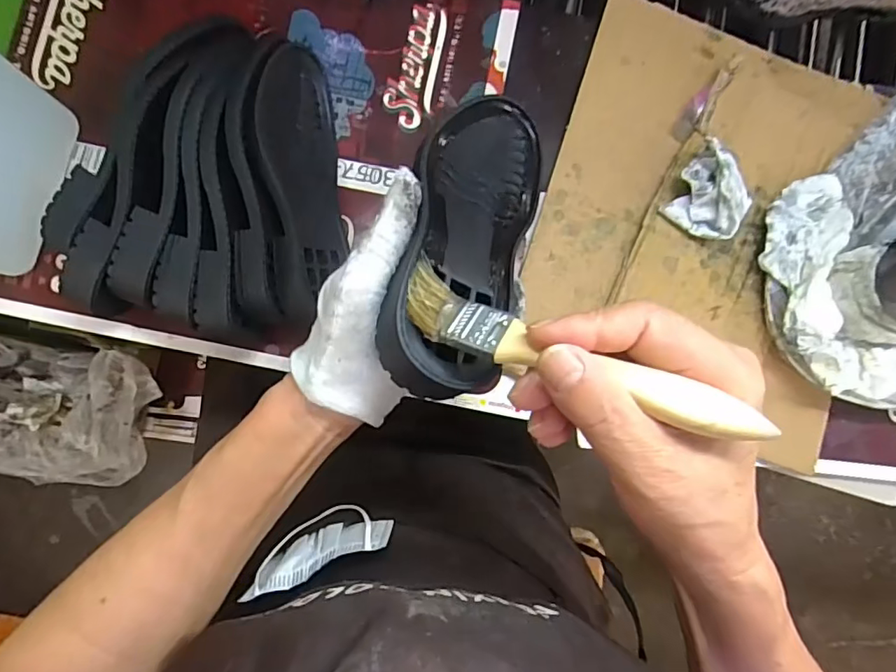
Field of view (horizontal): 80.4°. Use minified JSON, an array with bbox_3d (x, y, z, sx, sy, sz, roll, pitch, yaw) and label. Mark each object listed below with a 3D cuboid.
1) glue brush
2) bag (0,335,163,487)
[{"bbox_3d":[0.042,0.008,0.201,0.144,0.009,0.028,26,83,23],"label":"glue brush"},{"bbox_3d":[-0.718,0.123,0.906,0.376,0.162,0.235,10,84,-3],"label":"bag"}]

